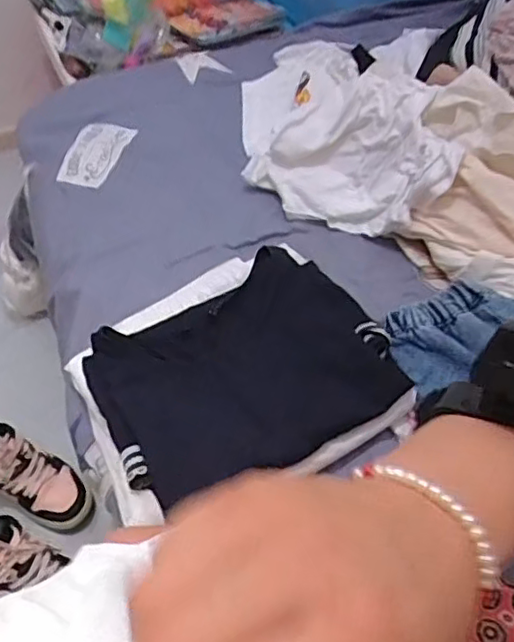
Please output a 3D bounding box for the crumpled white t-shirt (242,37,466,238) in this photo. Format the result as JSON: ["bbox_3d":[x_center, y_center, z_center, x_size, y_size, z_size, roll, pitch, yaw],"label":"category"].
[{"bbox_3d":[0.110,-0.325,0.918,0.254,0.133,0.467,-1,51,-2],"label":"crumpled white t-shirt"}]

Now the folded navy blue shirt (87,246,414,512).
[{"bbox_3d":[-0.014,0.045,0.645,0.289,0.028,0.225,-25,55,-19],"label":"folded navy blue shirt"}]

